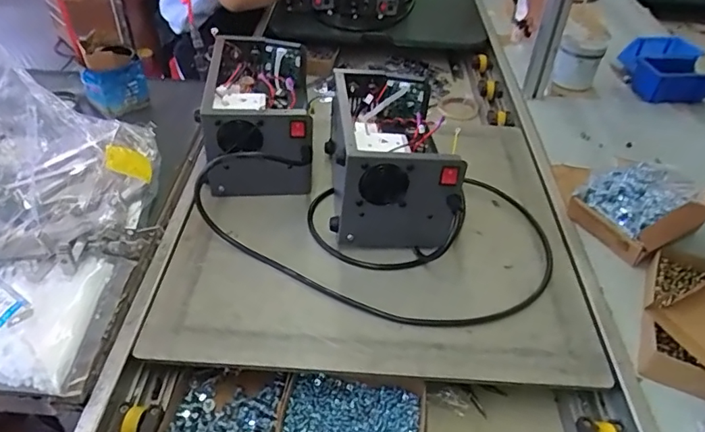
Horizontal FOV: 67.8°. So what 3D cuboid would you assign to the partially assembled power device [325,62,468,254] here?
[{"bbox_3d":[0.054,-0.095,0.833,0.168,0.165,0.286,-1,42,-5],"label":"partially assembled power device"}]

